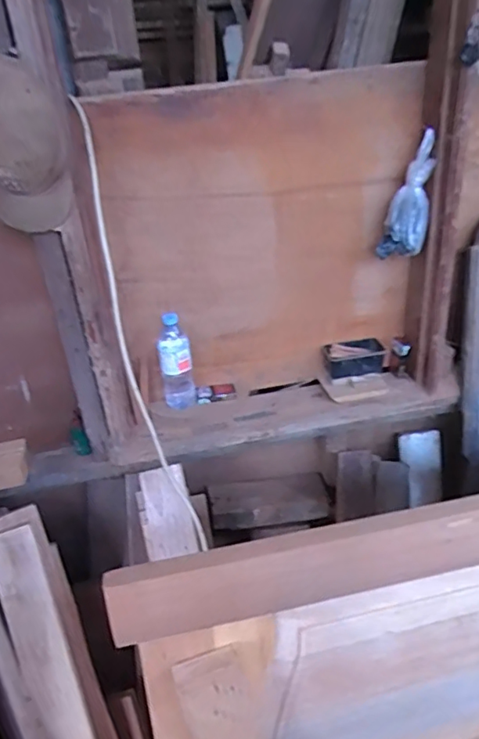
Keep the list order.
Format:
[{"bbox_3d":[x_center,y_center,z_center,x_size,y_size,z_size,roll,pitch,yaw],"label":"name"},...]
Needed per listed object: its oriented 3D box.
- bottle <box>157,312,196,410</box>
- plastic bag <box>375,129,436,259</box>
[{"bbox_3d":[-0.149,-0.018,1.253,0.073,0.233,0.060,-8,30,-5],"label":"bottle"},{"bbox_3d":[0.356,-0.353,1.111,0.061,0.253,0.078,-1,21,-40],"label":"plastic bag"}]

